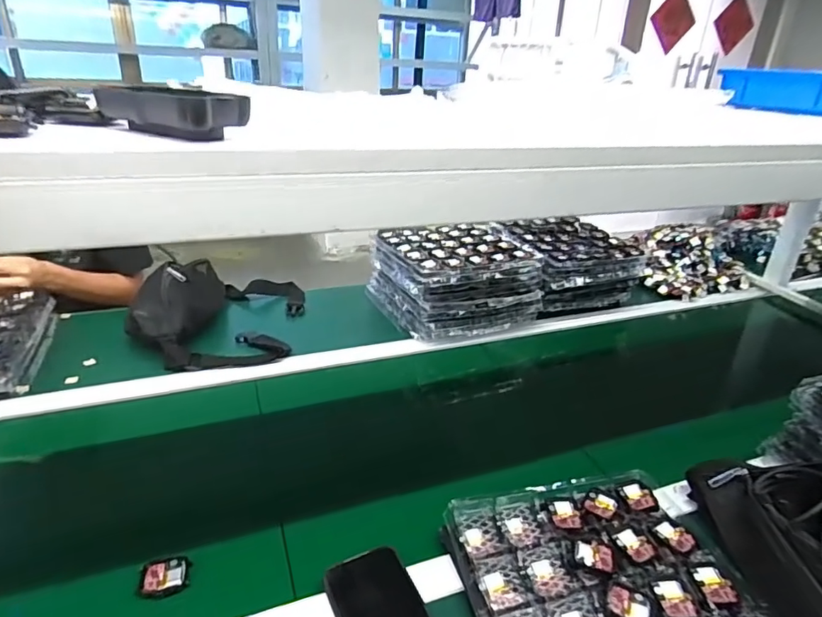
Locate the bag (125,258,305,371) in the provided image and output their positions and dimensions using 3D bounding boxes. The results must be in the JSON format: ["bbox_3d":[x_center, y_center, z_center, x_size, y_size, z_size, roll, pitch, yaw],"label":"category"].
[{"bbox_3d":[-0.358,-0.008,0.960,0.286,0.107,0.317,-1,26,-8],"label":"bag"}]

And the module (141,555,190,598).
[{"bbox_3d":[-0.242,0.264,0.504,0.041,0.009,0.038,-8,28,-21],"label":"module"}]

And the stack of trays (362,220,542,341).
[{"bbox_3d":[0.087,-0.071,1.074,0.284,0.138,0.284,-8,28,-22],"label":"stack of trays"}]

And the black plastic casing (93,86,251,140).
[{"bbox_3d":[-0.152,-0.126,0.325,0.089,0.027,0.044,17,29,26],"label":"black plastic casing"}]

